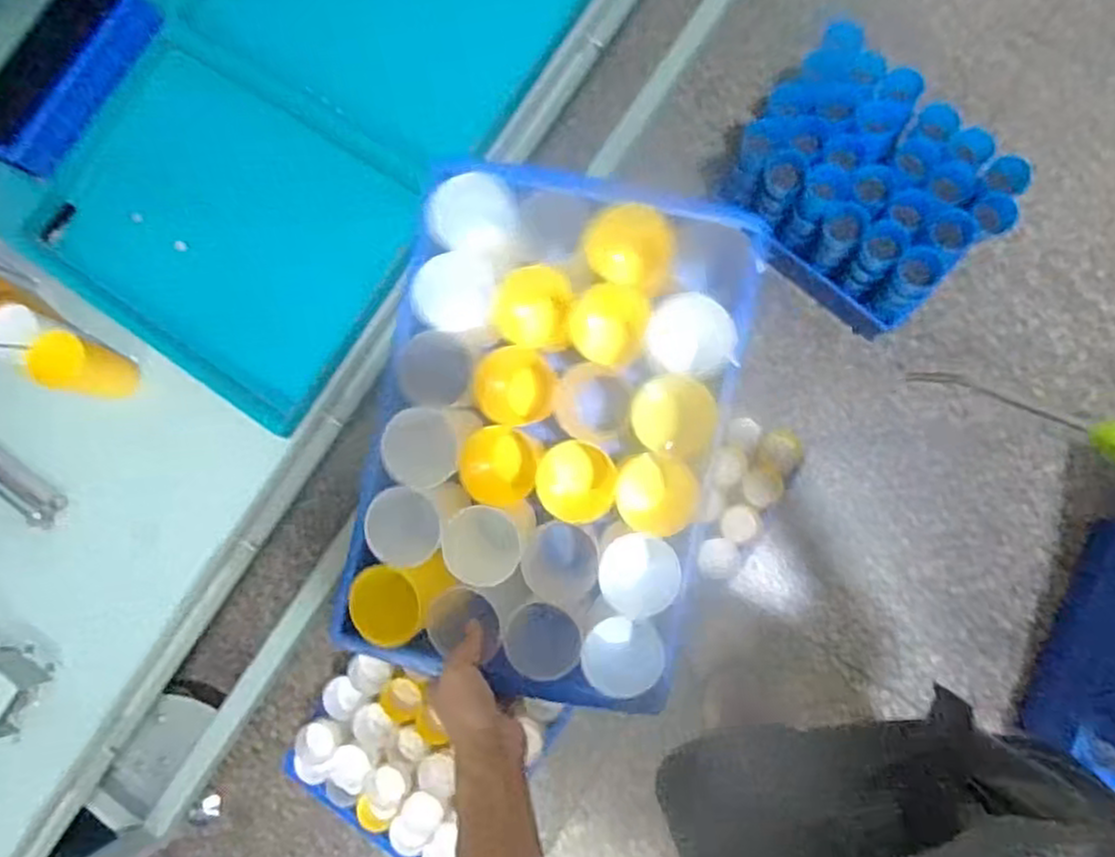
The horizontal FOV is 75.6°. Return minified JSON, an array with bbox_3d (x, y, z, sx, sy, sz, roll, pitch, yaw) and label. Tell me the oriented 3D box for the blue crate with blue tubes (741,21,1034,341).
[{"bbox_3d":[0.499,-0.386,1.218,0.382,0.271,0.283,43,89,10],"label":"blue crate with blue tubes"}]

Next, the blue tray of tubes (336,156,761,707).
[{"bbox_3d":[-0.004,0.009,0.604,0.261,0.120,0.389,11,86,7],"label":"blue tray of tubes"}]

